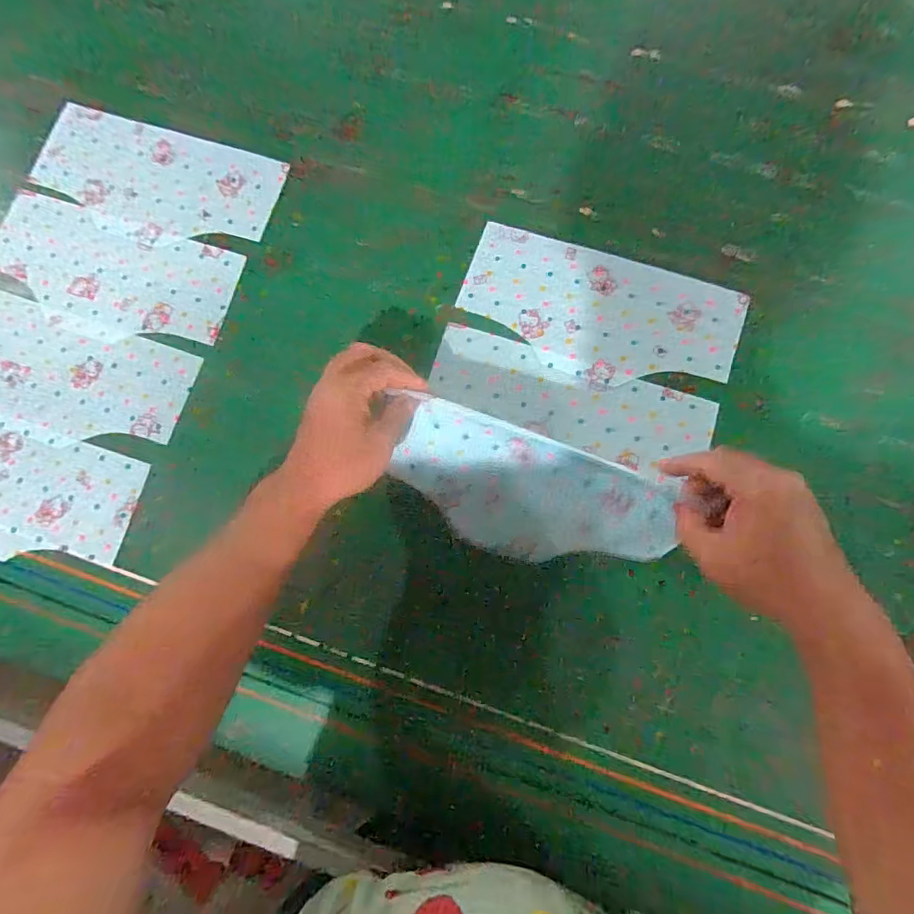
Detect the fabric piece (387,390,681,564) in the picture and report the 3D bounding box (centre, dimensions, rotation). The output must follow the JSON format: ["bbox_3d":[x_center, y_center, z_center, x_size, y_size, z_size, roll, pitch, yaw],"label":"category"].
[{"bbox_3d":[0.063,0.042,0.470,0.250,0.072,0.115,18,82,12],"label":"fabric piece"}]

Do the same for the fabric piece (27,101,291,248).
[{"bbox_3d":[-0.343,-0.307,0.574,0.281,0.009,0.134,18,82,5],"label":"fabric piece"}]

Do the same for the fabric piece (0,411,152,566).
[{"bbox_3d":[-0.467,0.027,0.523,0.282,0.006,0.132,18,82,5],"label":"fabric piece"}]

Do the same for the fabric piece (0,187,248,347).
[{"bbox_3d":[-0.382,-0.197,0.556,0.285,0.005,0.132,19,82,5],"label":"fabric piece"}]

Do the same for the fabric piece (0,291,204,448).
[{"bbox_3d":[-0.422,-0.086,0.540,0.280,0.004,0.131,18,82,5],"label":"fabric piece"}]

